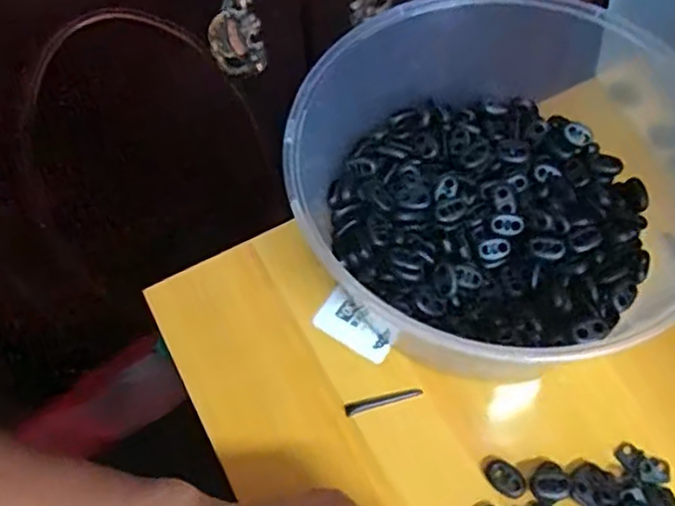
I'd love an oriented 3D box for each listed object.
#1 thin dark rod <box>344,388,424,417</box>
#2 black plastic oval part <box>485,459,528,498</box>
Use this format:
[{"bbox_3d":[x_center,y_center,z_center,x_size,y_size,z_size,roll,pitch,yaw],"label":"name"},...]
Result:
[{"bbox_3d":[0.026,0.083,0.387,0.044,0.004,0.006,-14,62,-7],"label":"thin dark rod"},{"bbox_3d":[0.089,0.118,0.362,0.014,0.004,0.022,-39,67,-19],"label":"black plastic oval part"}]

